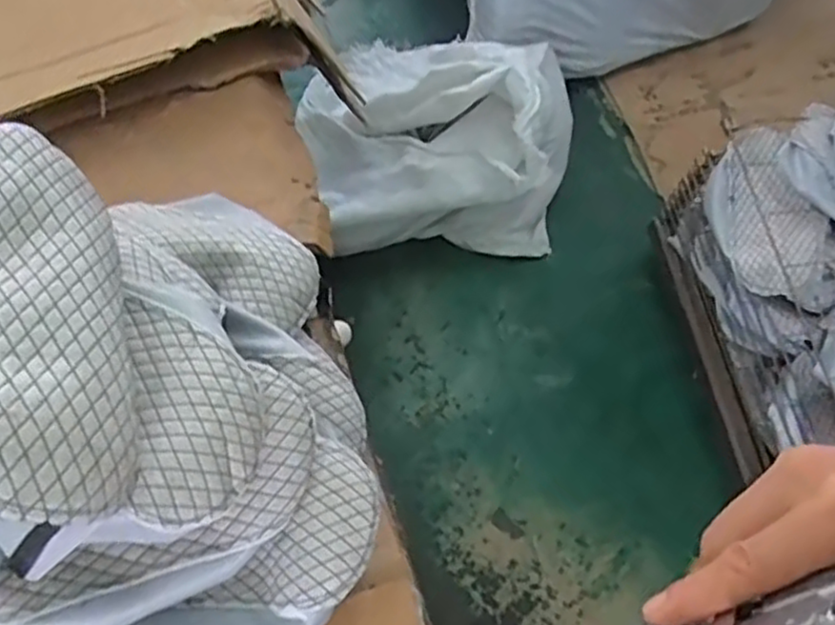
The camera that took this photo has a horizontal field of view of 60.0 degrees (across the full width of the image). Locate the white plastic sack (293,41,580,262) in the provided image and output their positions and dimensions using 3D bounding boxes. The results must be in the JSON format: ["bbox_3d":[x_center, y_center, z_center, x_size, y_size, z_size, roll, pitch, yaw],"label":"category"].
[{"bbox_3d":[0.052,-0.392,1.621,0.580,0.303,0.442,-2,66,-4],"label":"white plastic sack"}]

